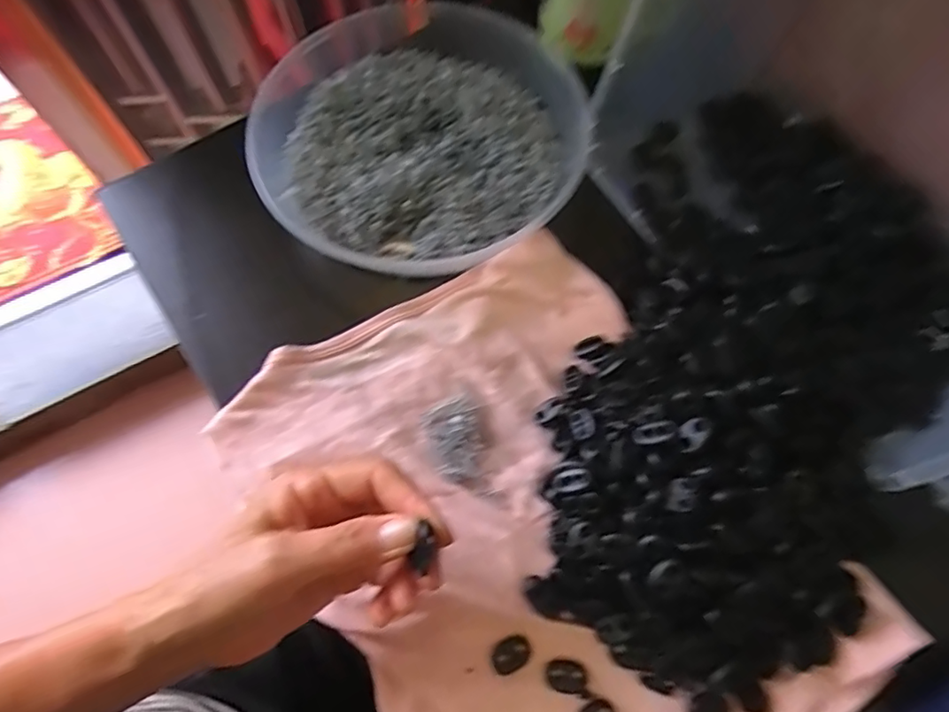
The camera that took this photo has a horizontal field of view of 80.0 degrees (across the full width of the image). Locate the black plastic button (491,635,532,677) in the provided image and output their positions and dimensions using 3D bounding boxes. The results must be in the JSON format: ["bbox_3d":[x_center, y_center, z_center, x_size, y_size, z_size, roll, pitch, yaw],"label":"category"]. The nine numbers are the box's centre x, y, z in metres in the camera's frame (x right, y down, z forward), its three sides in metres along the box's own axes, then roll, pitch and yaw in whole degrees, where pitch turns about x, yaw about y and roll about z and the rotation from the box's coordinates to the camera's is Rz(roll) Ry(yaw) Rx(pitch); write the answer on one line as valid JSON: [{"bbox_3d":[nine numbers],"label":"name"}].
[{"bbox_3d":[0.019,0.154,0.290,0.021,0.004,0.015,-28,70,-10],"label":"black plastic button"}]

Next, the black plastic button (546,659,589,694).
[{"bbox_3d":[0.048,0.163,0.288,0.020,0.004,0.015,8,68,4],"label":"black plastic button"}]

